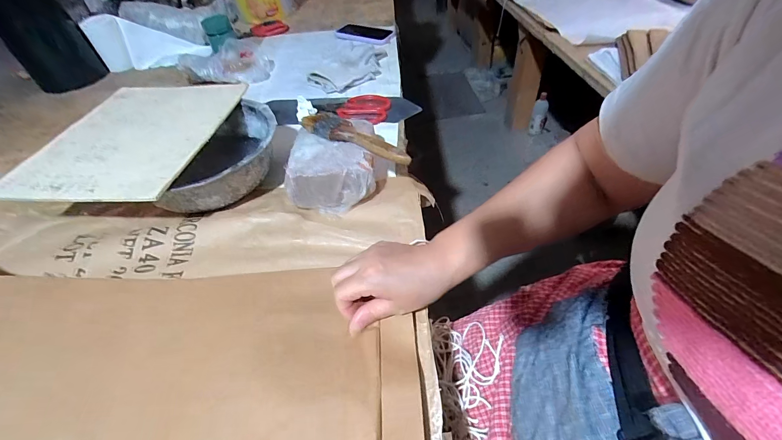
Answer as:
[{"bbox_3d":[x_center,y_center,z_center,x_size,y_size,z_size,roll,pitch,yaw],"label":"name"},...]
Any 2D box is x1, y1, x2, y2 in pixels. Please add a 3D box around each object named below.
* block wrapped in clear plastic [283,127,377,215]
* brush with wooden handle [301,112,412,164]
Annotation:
[{"bbox_3d":[-0.081,-0.068,0.468,0.113,0.058,0.112,-6,47,0],"label":"block wrapped in clear plastic"},{"bbox_3d":[-0.046,-0.115,0.457,0.166,0.027,0.038,24,55,24],"label":"brush with wooden handle"}]

